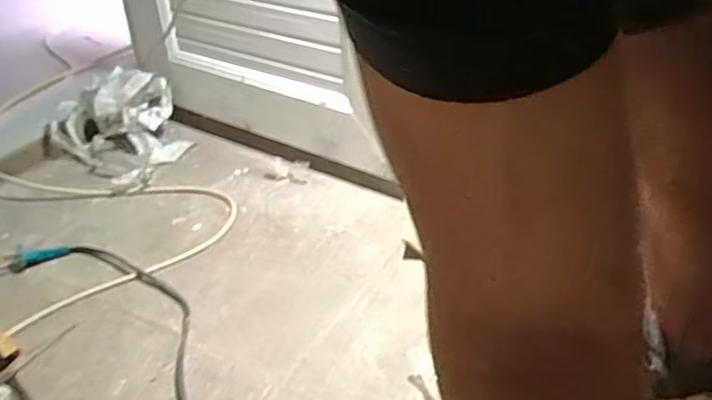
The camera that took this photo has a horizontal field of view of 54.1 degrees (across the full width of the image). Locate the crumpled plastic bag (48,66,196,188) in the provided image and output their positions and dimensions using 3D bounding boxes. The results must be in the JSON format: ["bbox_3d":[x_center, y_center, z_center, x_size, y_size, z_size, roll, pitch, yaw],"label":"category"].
[{"bbox_3d":[-0.437,-0.148,1.305,0.309,0.119,0.202,25,42,38],"label":"crumpled plastic bag"}]

